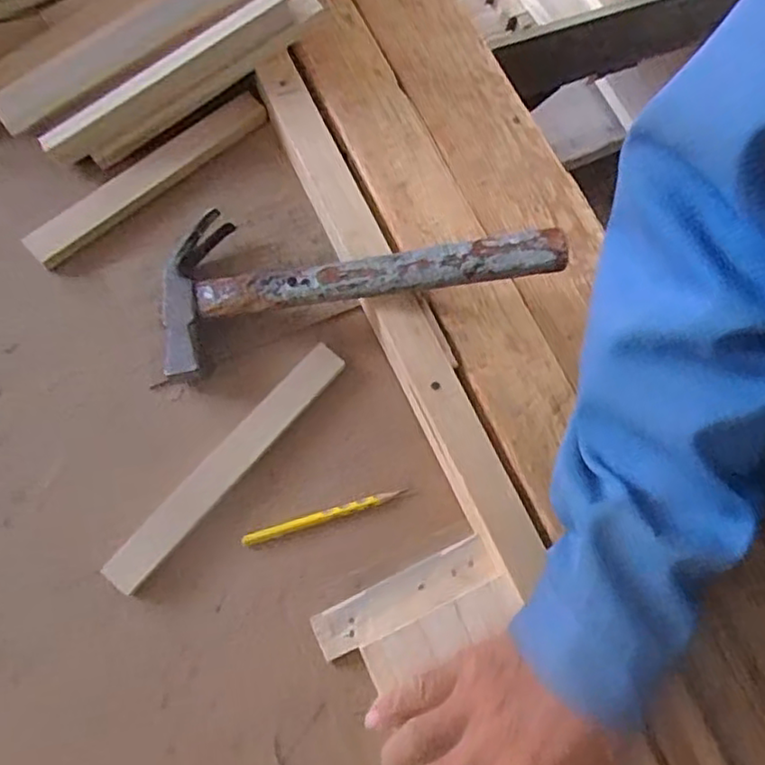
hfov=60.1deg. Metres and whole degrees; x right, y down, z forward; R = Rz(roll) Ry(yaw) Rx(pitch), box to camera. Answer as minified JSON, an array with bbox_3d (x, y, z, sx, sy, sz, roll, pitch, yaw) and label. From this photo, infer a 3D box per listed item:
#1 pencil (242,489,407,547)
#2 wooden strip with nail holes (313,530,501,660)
[{"bbox_3d":[-0.041,0.095,0.472,0.118,0.004,0.008,-15,74,-12],"label":"pencil"},{"bbox_3d":[0.015,0.147,0.455,0.128,0.017,0.033,-23,75,-14],"label":"wooden strip with nail holes"}]

